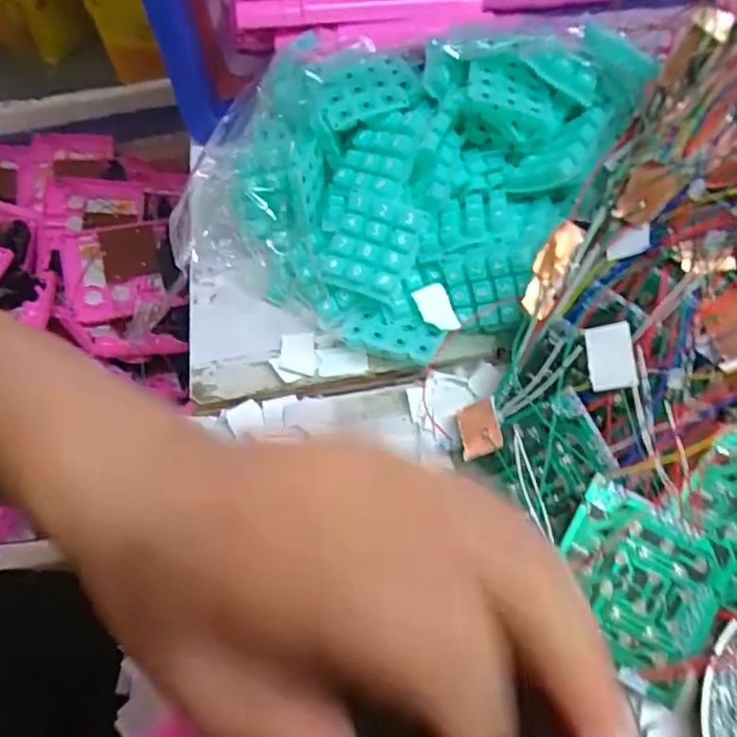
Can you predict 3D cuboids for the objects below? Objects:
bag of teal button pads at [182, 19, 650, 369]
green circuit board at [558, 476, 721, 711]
[{"bbox_3d":[0.015,-0.126,0.363,0.228,0.058,0.225,25,89,11],"label":"bag of teal button pads"},{"bbox_3d":[0.113,0.095,0.256,0.068,0.004,0.069,30,78,8],"label":"green circuit board"}]

